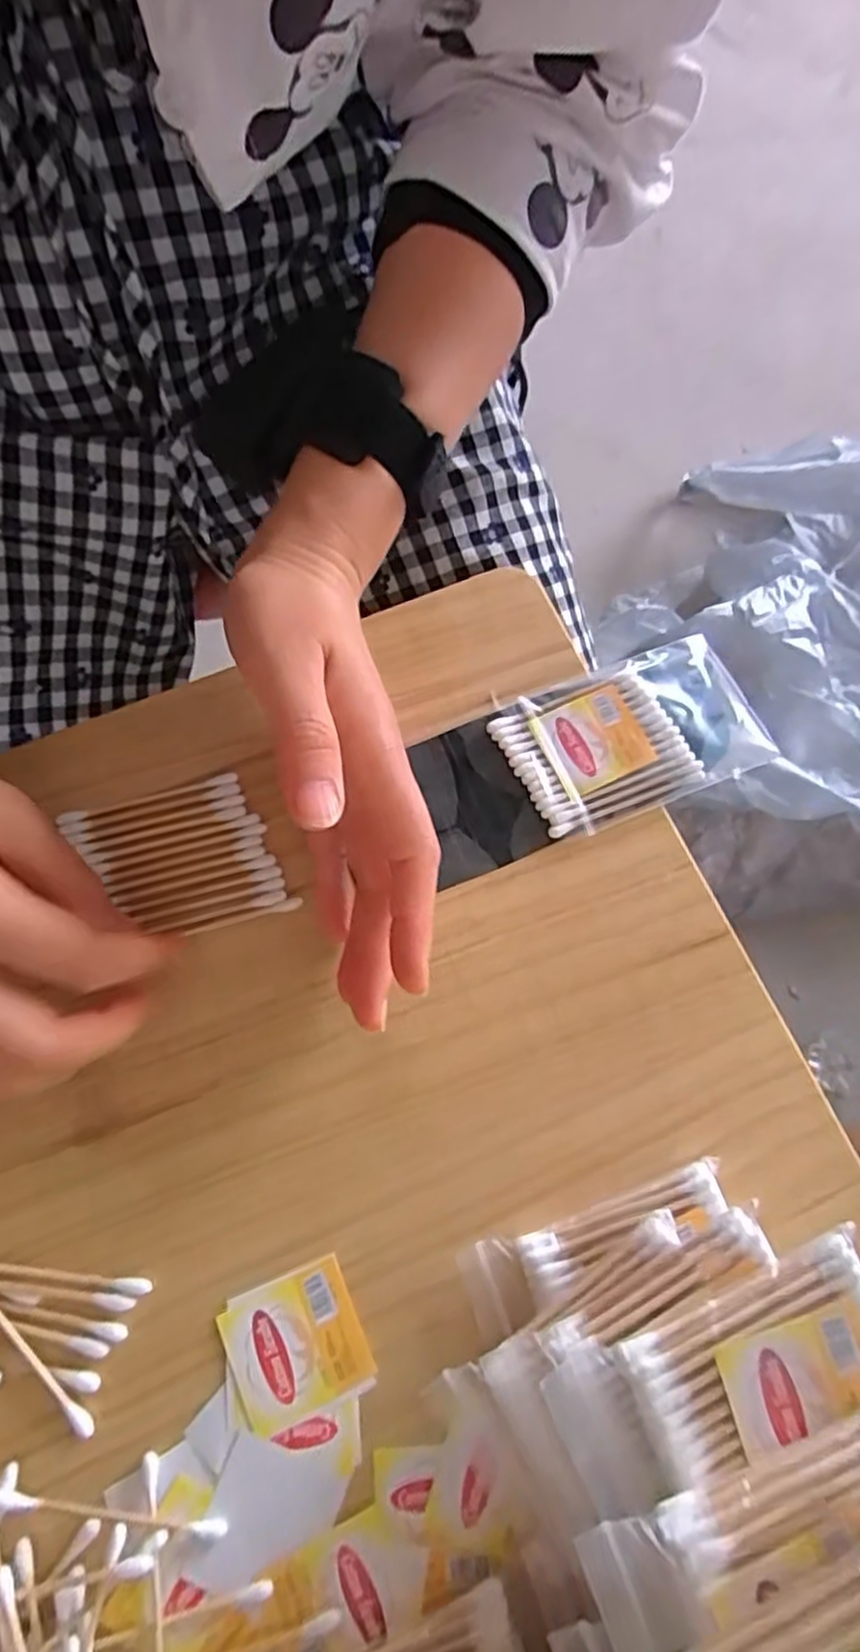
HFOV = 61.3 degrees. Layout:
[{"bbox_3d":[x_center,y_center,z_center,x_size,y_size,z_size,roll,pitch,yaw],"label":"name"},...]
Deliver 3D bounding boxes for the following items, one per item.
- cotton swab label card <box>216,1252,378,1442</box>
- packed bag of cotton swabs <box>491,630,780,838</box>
[{"bbox_3d":[-0.045,0.172,0.242,0.043,0.004,0.040,-23,76,-8],"label":"cotton swab label card"},{"bbox_3d":[0.085,-0.038,0.309,0.106,0.008,0.065,-21,76,-8],"label":"packed bag of cotton swabs"}]

